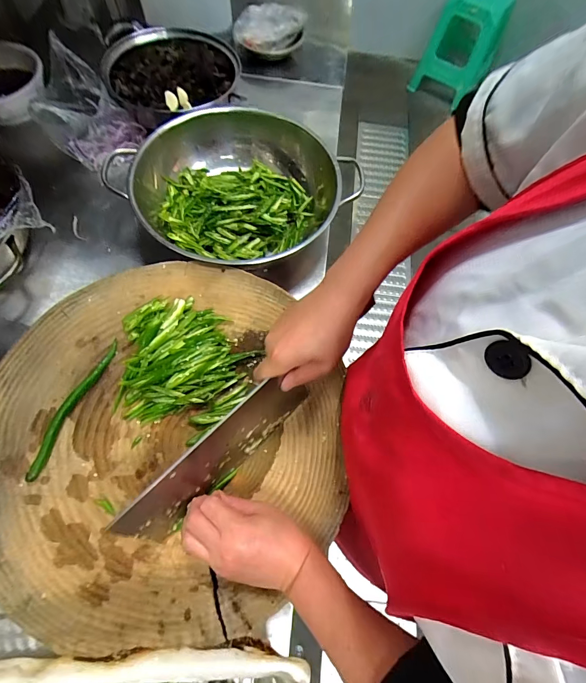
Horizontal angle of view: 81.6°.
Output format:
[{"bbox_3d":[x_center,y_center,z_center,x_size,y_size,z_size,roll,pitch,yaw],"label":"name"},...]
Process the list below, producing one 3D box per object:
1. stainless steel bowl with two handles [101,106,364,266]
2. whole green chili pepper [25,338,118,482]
[{"bbox_3d":[-0.096,-0.259,0.596,0.338,0.088,0.324,1,67,-2],"label":"stainless steel bowl with two handles"},{"bbox_3d":[-0.266,0.076,0.413,0.017,0.012,0.177,21,68,6],"label":"whole green chili pepper"}]

